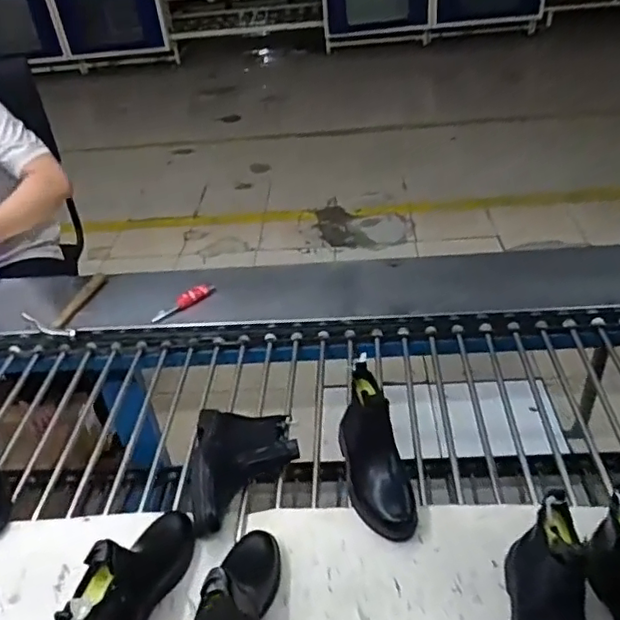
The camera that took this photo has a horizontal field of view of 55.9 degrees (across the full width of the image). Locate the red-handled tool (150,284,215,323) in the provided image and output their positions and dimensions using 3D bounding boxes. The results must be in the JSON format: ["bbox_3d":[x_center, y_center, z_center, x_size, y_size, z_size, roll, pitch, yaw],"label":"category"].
[{"bbox_3d":[-0.300,-0.018,1.386,0.168,0.035,0.032,-30,44,-27],"label":"red-handled tool"}]

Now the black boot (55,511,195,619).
[{"bbox_3d":[-0.230,0.354,0.784,0.080,0.163,0.238,1,39,8],"label":"black boot"}]

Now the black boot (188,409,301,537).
[{"bbox_3d":[-0.105,0.255,0.980,0.158,0.096,0.262,-5,38,2],"label":"black boot"}]

